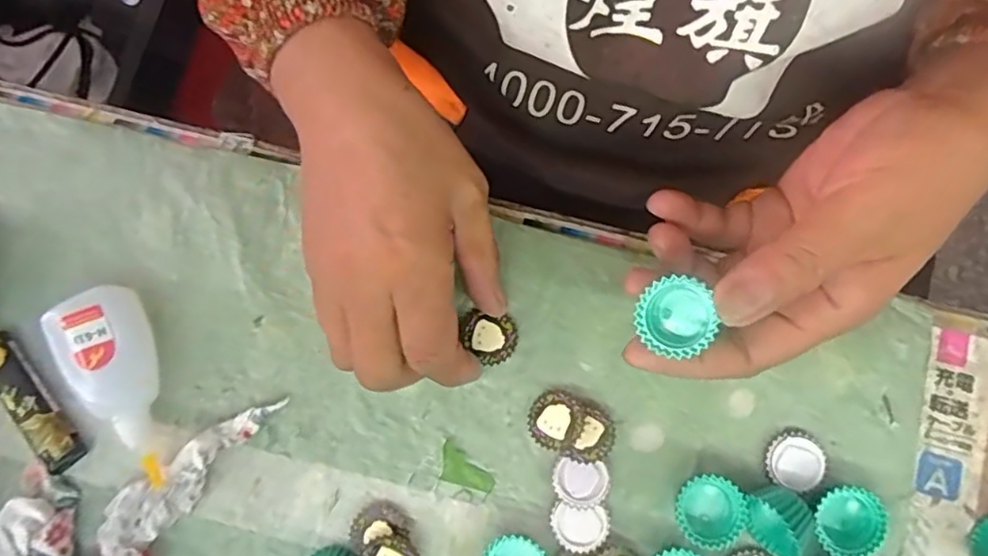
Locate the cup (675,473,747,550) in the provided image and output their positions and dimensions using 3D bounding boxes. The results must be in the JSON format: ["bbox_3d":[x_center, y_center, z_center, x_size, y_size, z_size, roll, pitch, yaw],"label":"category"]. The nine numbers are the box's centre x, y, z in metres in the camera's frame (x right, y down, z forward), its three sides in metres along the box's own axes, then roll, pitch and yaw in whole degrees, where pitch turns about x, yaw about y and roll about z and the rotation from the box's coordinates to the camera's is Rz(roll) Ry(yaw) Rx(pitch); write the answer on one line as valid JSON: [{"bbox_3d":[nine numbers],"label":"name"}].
[{"bbox_3d":[0.101,0.109,0.299,0.030,0.014,0.032,0,80,2],"label":"cup"}]

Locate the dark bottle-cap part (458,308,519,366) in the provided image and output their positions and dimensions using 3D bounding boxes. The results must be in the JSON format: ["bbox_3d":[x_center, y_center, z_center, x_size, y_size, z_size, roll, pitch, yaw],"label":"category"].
[{"bbox_3d":[-0.002,0.030,0.320,0.027,0.005,0.024,21,80,6],"label":"dark bottle-cap part"}]

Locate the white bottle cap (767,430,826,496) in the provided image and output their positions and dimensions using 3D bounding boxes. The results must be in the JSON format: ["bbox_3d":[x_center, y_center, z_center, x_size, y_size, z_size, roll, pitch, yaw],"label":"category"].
[{"bbox_3d":[0.145,0.088,0.304,0.026,0.008,0.028,0,80,2],"label":"white bottle cap"}]

